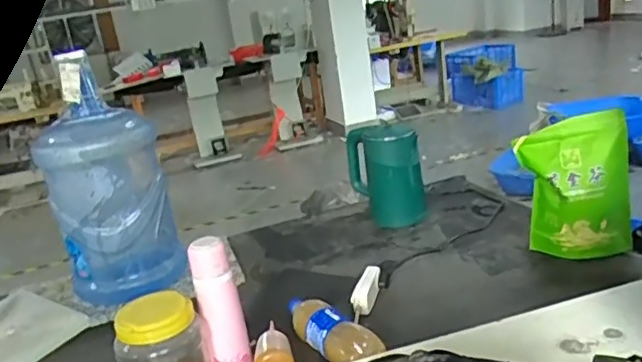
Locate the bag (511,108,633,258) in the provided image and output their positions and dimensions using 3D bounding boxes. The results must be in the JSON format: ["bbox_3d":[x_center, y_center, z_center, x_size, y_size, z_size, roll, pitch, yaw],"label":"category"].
[{"bbox_3d":[0.497,0.018,1.181,0.201,0.288,0.080,2,20,30],"label":"bag"}]

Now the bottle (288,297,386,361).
[{"bbox_3d":[0.009,0.252,0.996,0.071,0.061,0.238,-19,20,-29],"label":"bottle"}]

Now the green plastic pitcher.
[{"bbox_3d":[0.163,-0.017,1.506,0.174,0.244,0.141,-8,17,4],"label":"green plastic pitcher"}]

